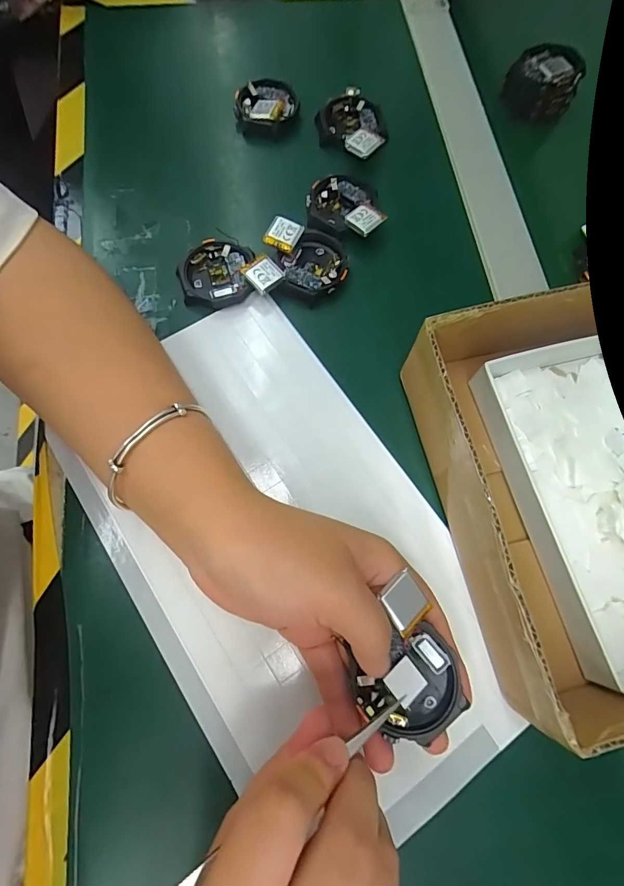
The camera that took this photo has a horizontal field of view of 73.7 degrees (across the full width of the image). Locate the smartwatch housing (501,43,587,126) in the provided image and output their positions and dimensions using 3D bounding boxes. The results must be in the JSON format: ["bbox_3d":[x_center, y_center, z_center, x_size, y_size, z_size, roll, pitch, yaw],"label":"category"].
[{"bbox_3d":[0.190,-0.296,0.345,0.056,0.032,0.048,24,75,6],"label":"smartwatch housing"}]

